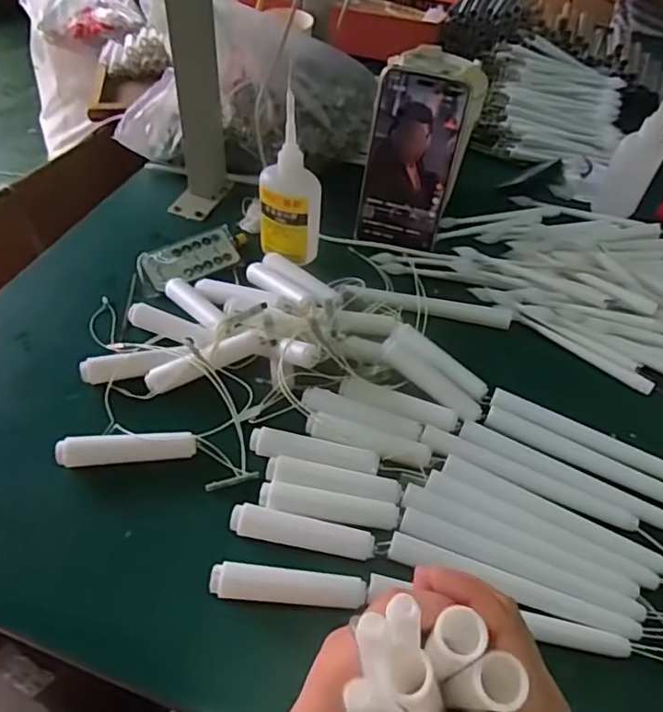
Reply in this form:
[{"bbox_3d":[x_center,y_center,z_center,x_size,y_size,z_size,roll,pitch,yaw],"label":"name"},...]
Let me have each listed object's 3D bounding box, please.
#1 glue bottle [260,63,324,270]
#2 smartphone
[{"bbox_3d":[-0.039,-0.146,0.512,0.057,0.128,0.037,27,54,17],"label":"glue bottle"},{"bbox_3d":[0.070,-0.172,0.532,0.076,0.153,0.005,16,36,10],"label":"smartphone"}]

